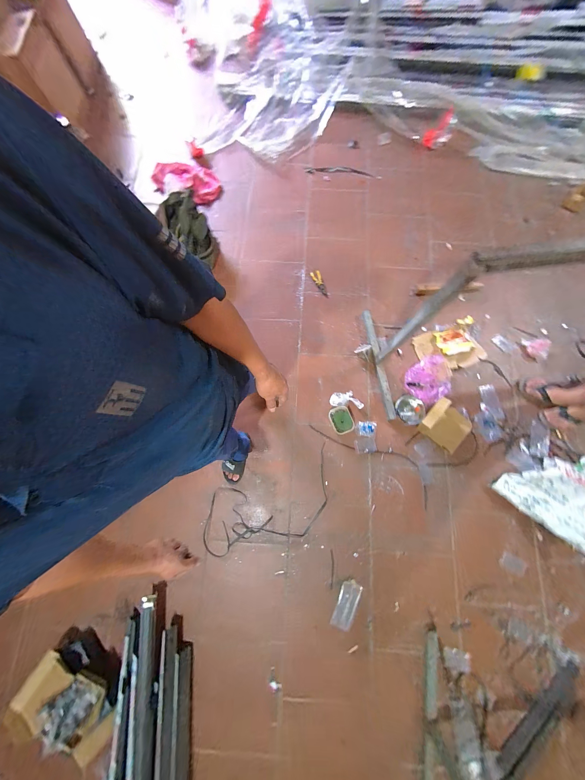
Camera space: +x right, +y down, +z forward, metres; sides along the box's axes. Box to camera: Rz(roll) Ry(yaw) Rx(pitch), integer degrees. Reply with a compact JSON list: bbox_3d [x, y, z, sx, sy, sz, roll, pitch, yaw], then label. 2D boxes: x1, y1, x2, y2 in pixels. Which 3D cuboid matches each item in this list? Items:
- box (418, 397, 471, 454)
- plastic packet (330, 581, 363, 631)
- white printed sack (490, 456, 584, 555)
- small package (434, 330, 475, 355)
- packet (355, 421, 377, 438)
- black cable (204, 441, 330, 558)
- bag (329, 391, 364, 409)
[{"bbox_3d":[0.796,0.178,1.296,0.219,0.096,0.238,-44,80,-8],"label":"box"},{"bbox_3d":[0.249,0.988,1.146,0.078,0.043,0.185,24,79,6],"label":"plastic packet"},{"bbox_3d":[1.299,0.457,1.207,0.384,0.121,0.448,44,81,10],"label":"white printed sack"},{"bbox_3d":[0.922,-0.275,1.425,0.182,0.016,0.140,-9,77,-1],"label":"small package"},{"bbox_3d":[0.391,0.205,1.333,0.108,0.011,0.082,7,77,3],"label":"packet"},{"bbox_3d":[-0.116,0.600,1.275,0.714,0.018,0.357,-23,79,-3],"label":"black cable"},{"bbox_3d":[0.296,0.050,1.373,0.174,0.031,0.092,7,77,3],"label":"bag"}]

